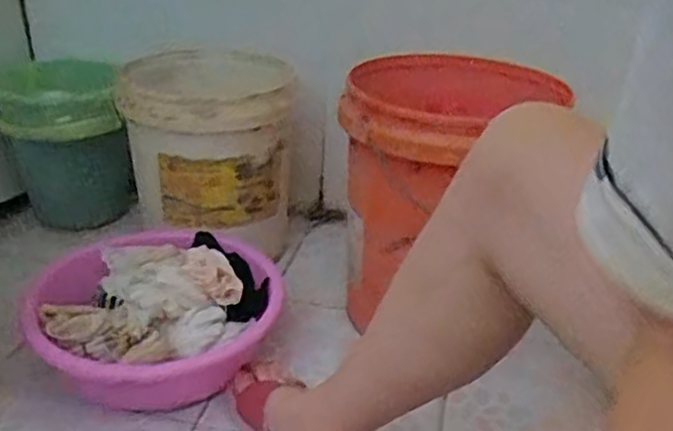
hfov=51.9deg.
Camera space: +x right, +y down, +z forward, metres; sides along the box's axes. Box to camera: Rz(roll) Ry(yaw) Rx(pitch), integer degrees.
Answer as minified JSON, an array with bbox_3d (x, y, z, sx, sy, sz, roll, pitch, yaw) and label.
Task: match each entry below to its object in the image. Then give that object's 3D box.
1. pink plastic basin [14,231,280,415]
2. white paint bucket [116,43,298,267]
[{"bbox_3d":[-0.241,0.131,0.959,0.294,0.121,0.292,3,27,-1],"label":"pink plastic basin"},{"bbox_3d":[-0.212,-0.117,1.148,0.276,0.288,0.250,-8,29,-21],"label":"white paint bucket"}]

